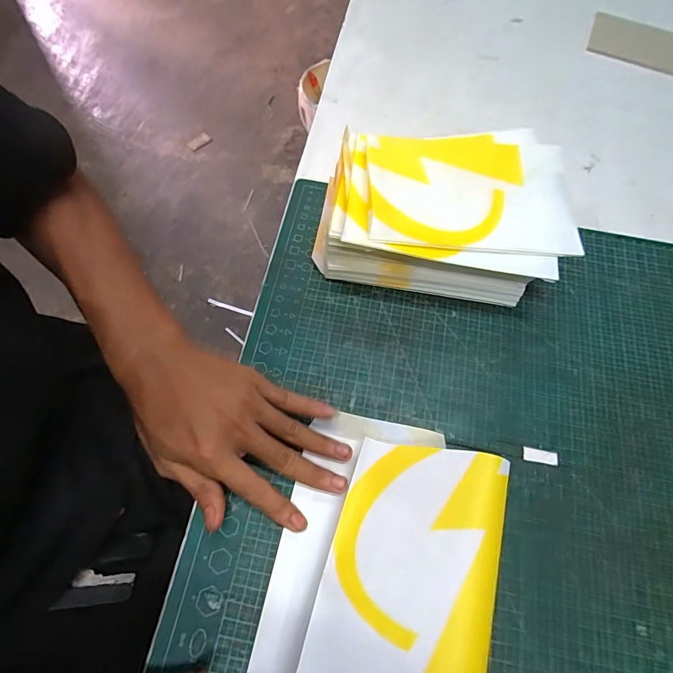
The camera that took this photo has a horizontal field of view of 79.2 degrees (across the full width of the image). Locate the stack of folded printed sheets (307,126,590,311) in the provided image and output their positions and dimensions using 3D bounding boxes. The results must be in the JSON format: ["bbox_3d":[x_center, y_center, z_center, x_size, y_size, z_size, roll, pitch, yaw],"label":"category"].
[{"bbox_3d":[0.095,-0.116,0.374,0.212,0.070,0.148,9,67,2],"label":"stack of folded printed sheets"}]

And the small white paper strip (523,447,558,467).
[{"bbox_3d":[0.165,0.097,0.328,0.027,0.004,0.011,11,67,3],"label":"small white paper strip"}]

